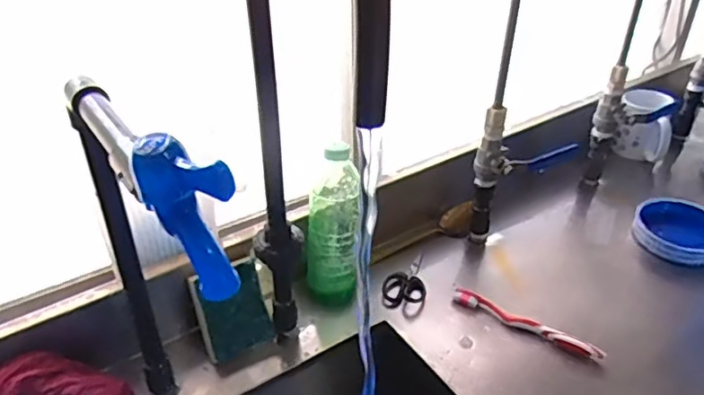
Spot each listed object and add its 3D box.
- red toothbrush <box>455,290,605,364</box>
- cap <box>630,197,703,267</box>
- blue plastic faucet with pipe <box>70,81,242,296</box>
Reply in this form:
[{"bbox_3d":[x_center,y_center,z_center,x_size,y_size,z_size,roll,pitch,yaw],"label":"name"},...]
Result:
[{"bbox_3d":[0.206,0.150,0.702,0.181,0.017,0.017,21,42,27],"label":"red toothbrush"},{"bbox_3d":[0.458,0.044,0.828,0.116,0.028,0.124,-1,37,1],"label":"cap"},{"bbox_3d":[-0.128,-0.025,0.343,0.028,0.080,0.225,-23,40,-29],"label":"blue plastic faucet with pipe"}]

